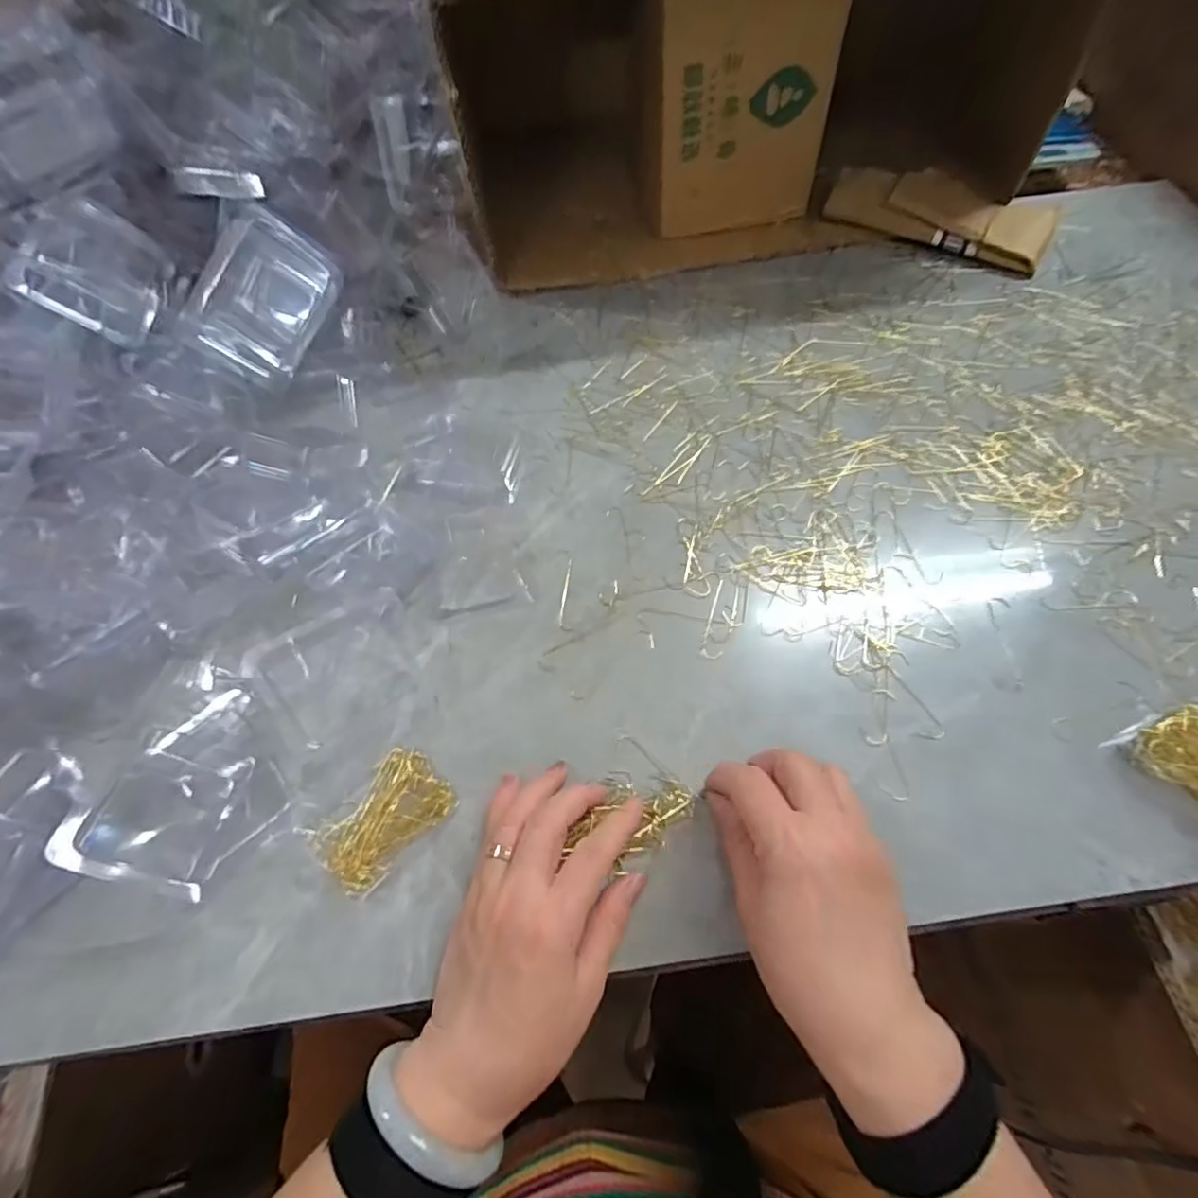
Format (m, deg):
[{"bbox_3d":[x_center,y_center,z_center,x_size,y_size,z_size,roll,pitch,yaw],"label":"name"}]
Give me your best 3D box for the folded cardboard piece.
[{"bbox_3d":[0.321,-0.364,0.565,0.197,0.042,0.072,27,64,16],"label":"folded cardboard piece"}]

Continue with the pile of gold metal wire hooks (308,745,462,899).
[{"bbox_3d":[-0.120,0.122,0.335,0.048,0.011,0.072,37,68,20],"label":"pile of gold metal wire hooks"}]

